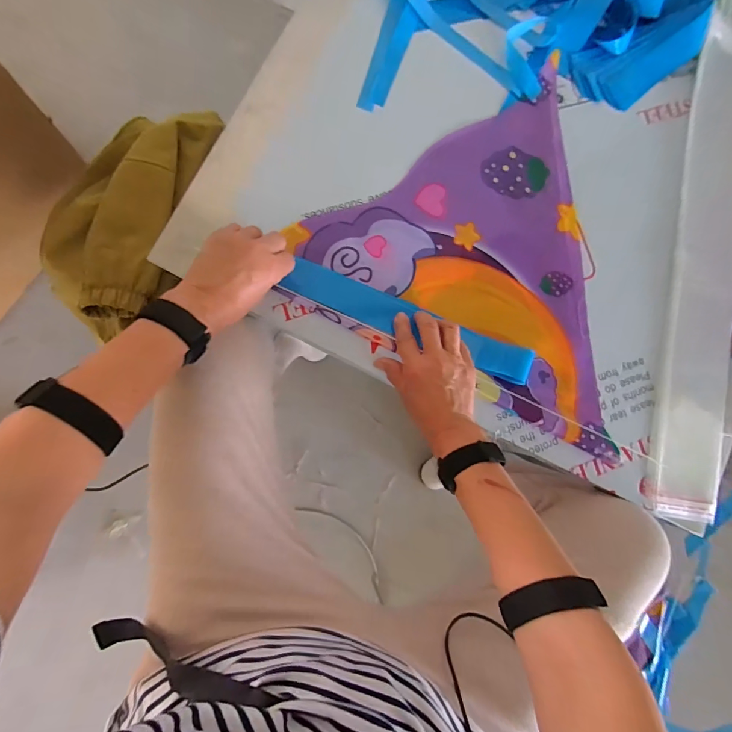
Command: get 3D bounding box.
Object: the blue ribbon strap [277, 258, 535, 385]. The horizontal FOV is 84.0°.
[{"bbox_3d":[0.055,-0.054,0.504,0.313,0.018,0.049,21,86,-2],"label":"blue ribbon strap"}]

